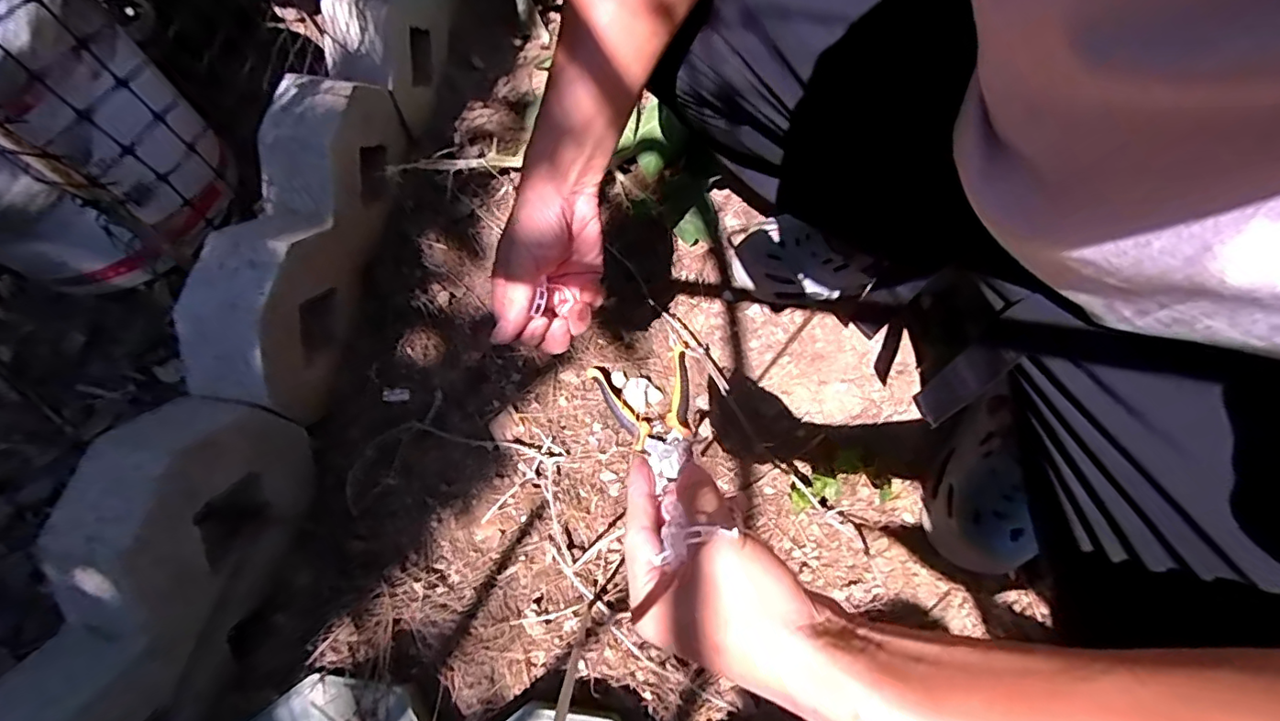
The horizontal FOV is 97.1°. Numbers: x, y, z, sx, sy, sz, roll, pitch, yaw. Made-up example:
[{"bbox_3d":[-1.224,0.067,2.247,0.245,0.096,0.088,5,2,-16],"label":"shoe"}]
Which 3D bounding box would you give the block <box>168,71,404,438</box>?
[{"bbox_3d":[-0.352,-0.129,0.620,0.082,0.174,0.380,9,69,5],"label":"block"}]

